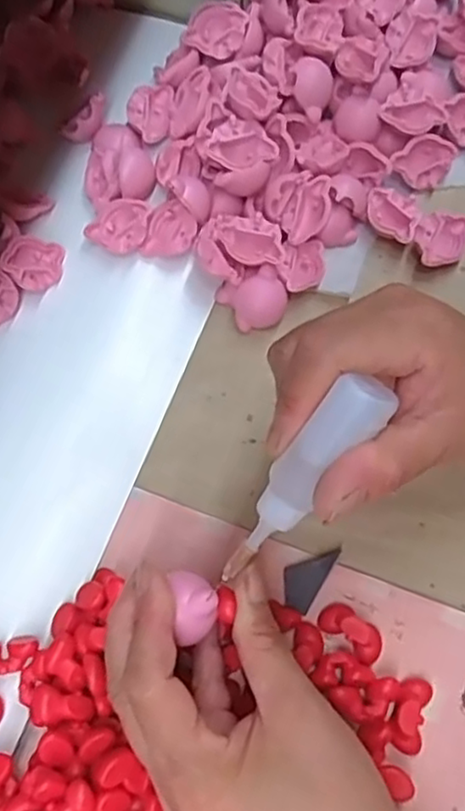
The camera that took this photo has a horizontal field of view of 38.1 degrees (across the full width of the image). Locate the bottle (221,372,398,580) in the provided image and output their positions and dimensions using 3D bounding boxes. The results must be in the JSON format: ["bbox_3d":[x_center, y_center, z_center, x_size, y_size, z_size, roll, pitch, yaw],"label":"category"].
[{"bbox_3d":[0.024,0.027,0.240,0.019,0.020,0.087,39,115,12],"label":"bottle"}]

